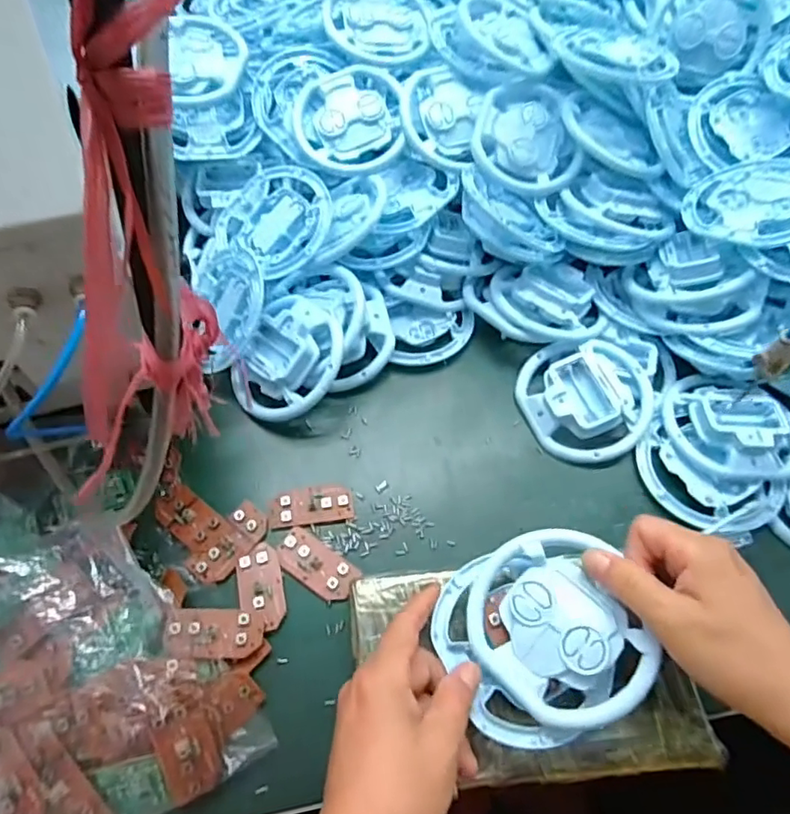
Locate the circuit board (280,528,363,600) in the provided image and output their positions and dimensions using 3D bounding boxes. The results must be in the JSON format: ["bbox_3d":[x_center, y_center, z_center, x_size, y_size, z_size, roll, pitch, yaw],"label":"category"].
[{"bbox_3d":[-0.054,0.108,0.391,0.059,0.004,0.028,31,65,15],"label":"circuit board"}]

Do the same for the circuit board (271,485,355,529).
[{"bbox_3d":[-0.061,0.071,0.412,0.059,0.004,0.028,-8,62,-6],"label":"circuit board"}]

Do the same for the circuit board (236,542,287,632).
[{"bbox_3d":[-0.091,0.121,0.382,0.030,0.005,0.057,-8,58,-12],"label":"circuit board"}]

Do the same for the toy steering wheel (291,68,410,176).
[{"bbox_3d":[-0.041,-0.256,0.501,0.095,0.019,0.094,-5,84,0],"label":"toy steering wheel"}]

